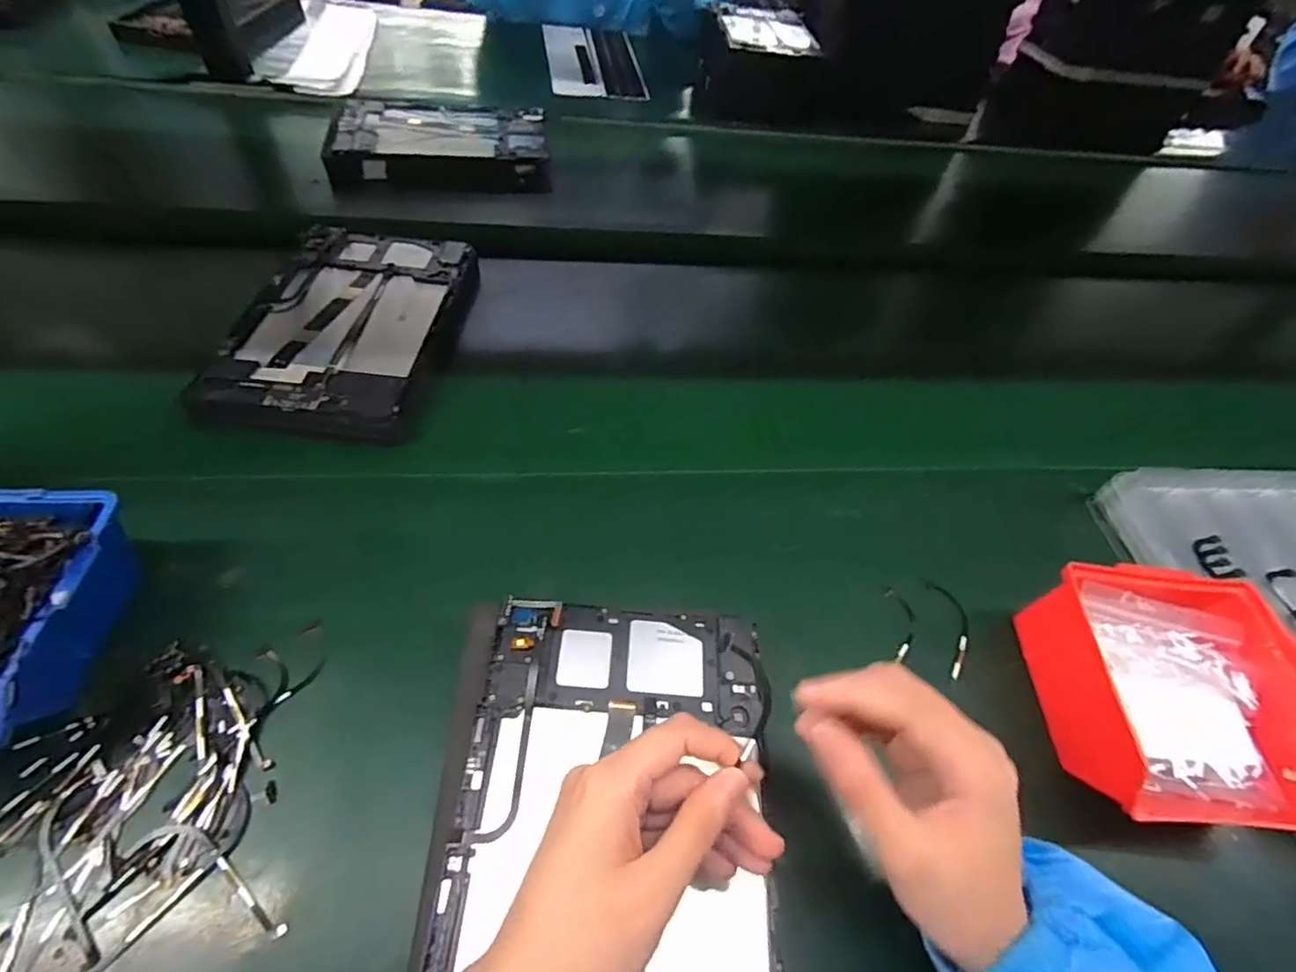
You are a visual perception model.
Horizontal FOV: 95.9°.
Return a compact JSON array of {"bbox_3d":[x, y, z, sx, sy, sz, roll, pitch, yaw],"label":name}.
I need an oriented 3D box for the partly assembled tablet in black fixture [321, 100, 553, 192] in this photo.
[{"bbox_3d":[-0.260,-0.431,0.748,0.259,0.047,0.159,-6,54,-10],"label":"partly assembled tablet in black fixture"}]

